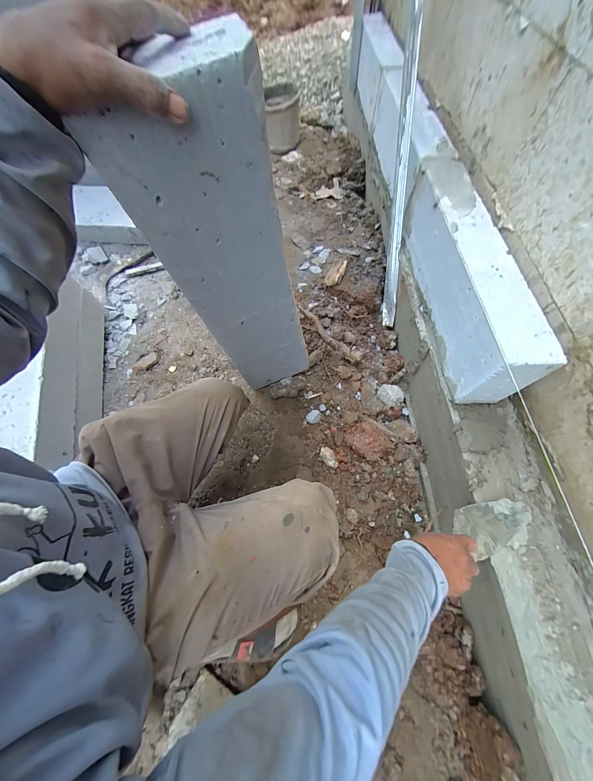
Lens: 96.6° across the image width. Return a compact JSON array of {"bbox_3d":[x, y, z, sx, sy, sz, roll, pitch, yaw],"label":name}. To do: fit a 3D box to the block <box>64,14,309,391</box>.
[{"bbox_3d":[-0.095,-0.170,0.491,0.175,0.578,0.070,-24,66,-4],"label":"block"}]

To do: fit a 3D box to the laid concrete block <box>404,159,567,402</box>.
[{"bbox_3d":[0.390,-0.290,0.639,0.108,0.169,0.621,-3,65,1],"label":"laid concrete block"}]

